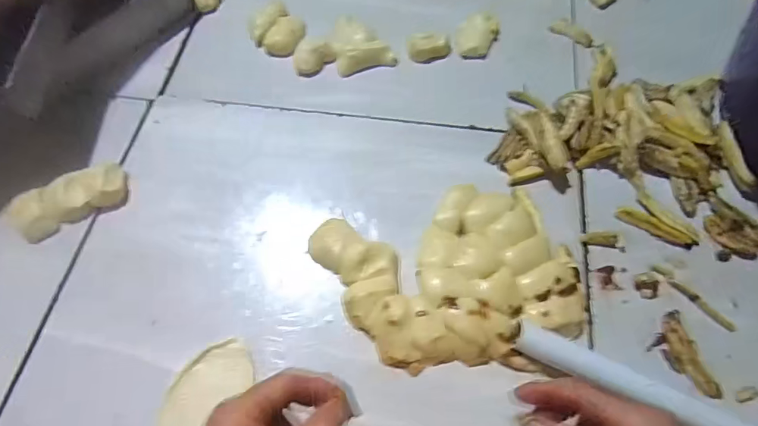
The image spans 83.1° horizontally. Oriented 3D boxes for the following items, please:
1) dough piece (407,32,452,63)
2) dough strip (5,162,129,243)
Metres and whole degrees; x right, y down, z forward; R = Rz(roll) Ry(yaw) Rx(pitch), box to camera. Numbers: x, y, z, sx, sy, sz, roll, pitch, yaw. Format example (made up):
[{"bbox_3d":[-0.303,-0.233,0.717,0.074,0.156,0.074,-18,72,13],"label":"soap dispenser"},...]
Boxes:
[{"bbox_3d":[0.063,-0.206,0.527,0.054,0.032,0.026,-6,66,-1],"label":"dough piece"},{"bbox_3d":[-0.319,-0.012,0.439,0.110,0.021,0.053,-29,68,-11],"label":"dough strip"}]

